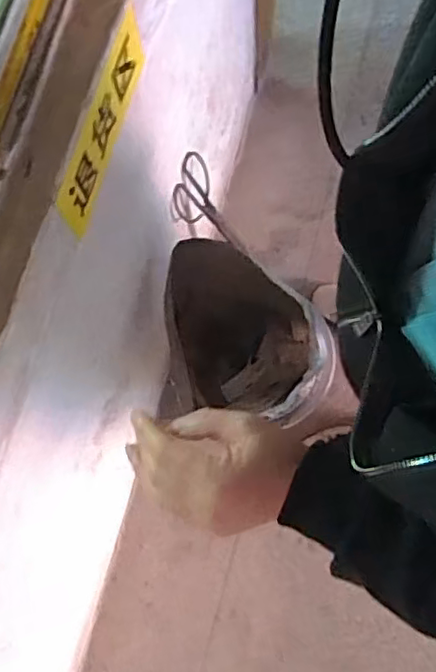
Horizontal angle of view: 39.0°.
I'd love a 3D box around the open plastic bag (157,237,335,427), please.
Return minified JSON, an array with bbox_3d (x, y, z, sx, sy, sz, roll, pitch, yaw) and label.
[{"bbox_3d":[0.049,0.018,1.103,0.246,0.363,0.260,2,77,3],"label":"open plastic bag"}]

